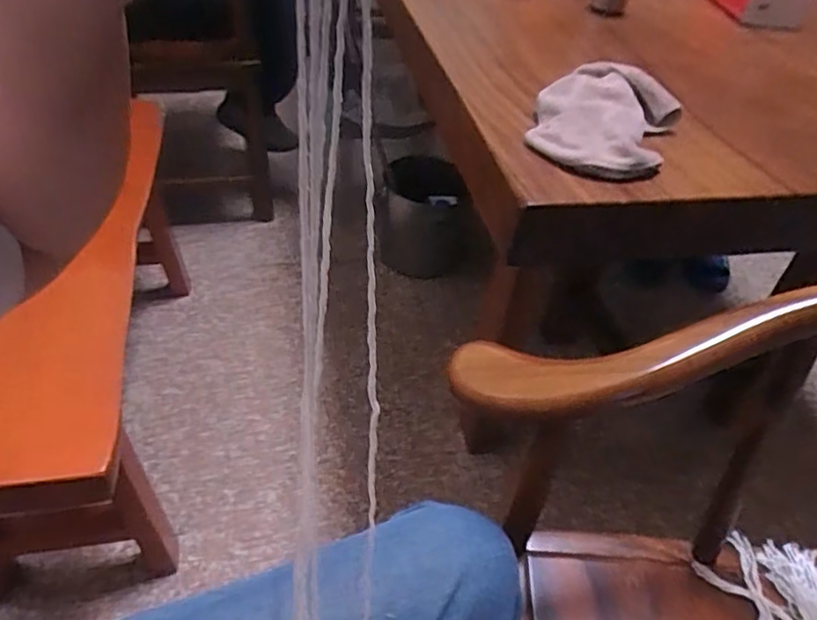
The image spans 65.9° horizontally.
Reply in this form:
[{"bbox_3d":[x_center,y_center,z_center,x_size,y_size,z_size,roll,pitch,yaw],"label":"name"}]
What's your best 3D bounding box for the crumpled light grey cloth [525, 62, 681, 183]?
[{"bbox_3d":[0.175,-0.172,0.564,0.122,0.036,0.164,19,44,12],"label":"crumpled light grey cloth"}]

